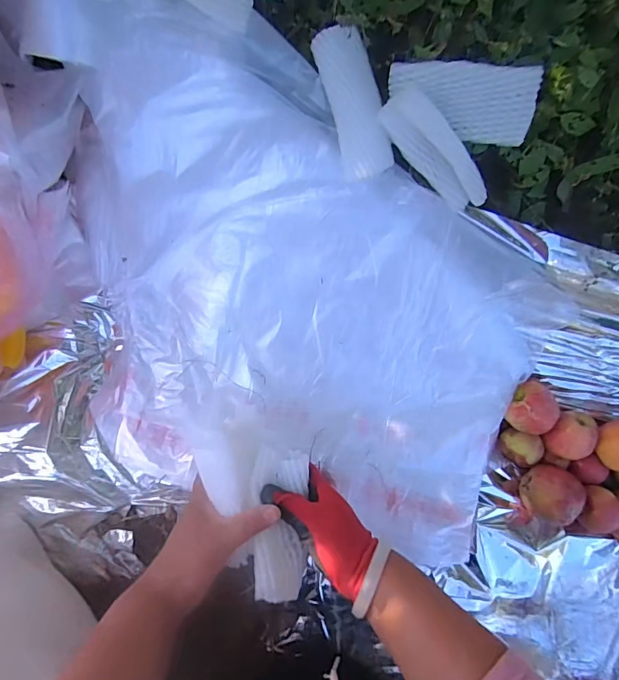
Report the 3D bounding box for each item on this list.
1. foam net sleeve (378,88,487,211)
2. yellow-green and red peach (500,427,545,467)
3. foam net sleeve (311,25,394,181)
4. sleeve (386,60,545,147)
[{"bbox_3d":[0.139,-0.205,0.484,0.045,0.037,0.145,-46,107,-2],"label":"foam net sleeve"},{"bbox_3d":[0.313,0.160,0.640,0.055,0.047,0.050,0,91,-4],"label":"yellow-green and red peach"},{"bbox_3d":[0.049,-0.257,0.482,0.052,0.033,0.151,-21,111,-3],"label":"foam net sleeve"},{"bbox_3d":[0.155,-0.247,0.458,0.146,0.014,0.070,15,121,17],"label":"sleeve"}]

